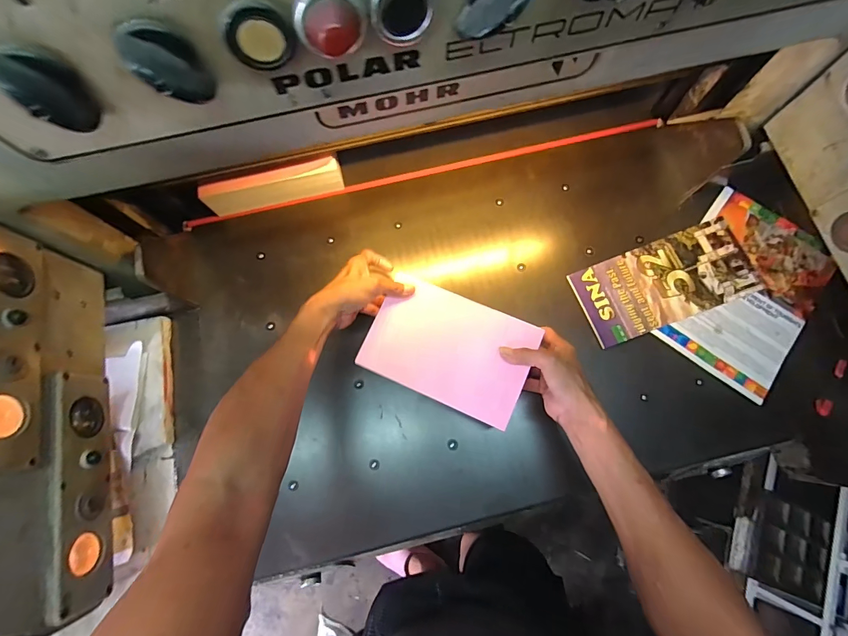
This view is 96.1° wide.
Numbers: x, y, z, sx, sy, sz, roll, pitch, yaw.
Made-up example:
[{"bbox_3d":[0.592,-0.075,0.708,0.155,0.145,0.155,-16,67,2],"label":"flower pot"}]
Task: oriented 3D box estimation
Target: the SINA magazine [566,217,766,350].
[{"bbox_3d":[0.376,-0.059,0.594,0.278,0.006,0.130,-20,76,-4],"label":"SINA magazine"}]

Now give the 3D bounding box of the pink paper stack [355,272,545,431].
[{"bbox_3d":[0.033,0.039,0.506,0.207,0.018,0.139,22,85,11],"label":"pink paper stack"}]

